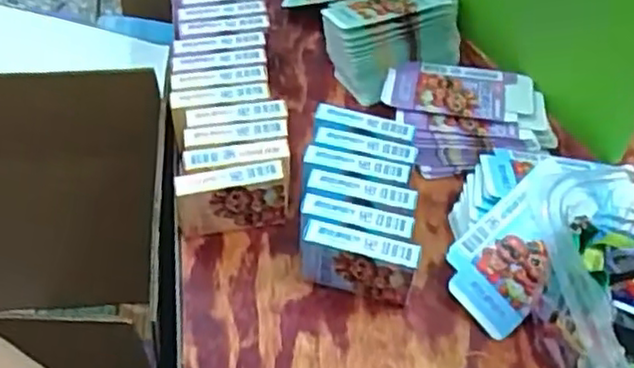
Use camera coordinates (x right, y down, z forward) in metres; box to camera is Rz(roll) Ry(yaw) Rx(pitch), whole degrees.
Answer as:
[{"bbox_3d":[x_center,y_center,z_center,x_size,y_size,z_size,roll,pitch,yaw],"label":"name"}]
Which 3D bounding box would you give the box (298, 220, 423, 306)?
[{"bbox_3d":[0.033,0.068,0.580,0.092,0.067,0.025,13,52,7],"label":"box"}]

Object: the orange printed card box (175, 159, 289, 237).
[{"bbox_3d":[-0.075,0.015,0.617,0.092,0.070,0.022,-6,52,-9],"label":"orange printed card box"}]

